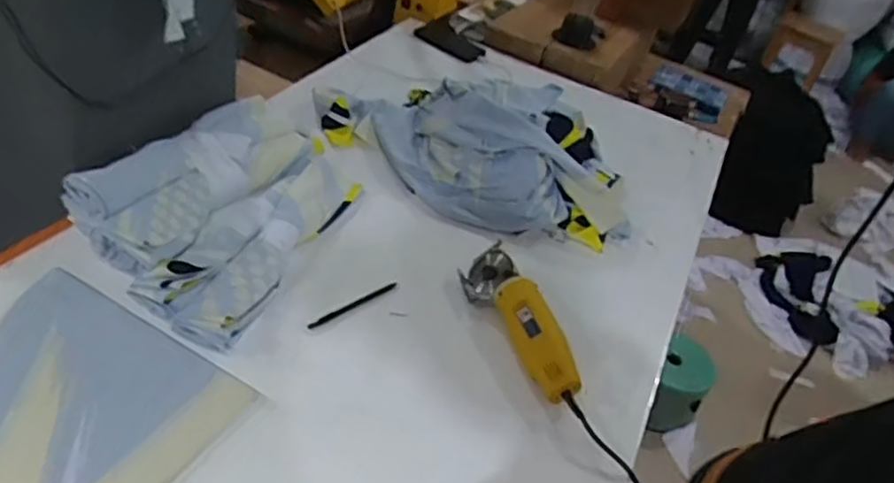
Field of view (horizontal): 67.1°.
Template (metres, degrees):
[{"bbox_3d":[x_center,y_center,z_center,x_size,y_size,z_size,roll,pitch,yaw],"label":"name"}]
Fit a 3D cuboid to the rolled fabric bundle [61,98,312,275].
[{"bbox_3d":[-0.350,-0.112,0.976,0.166,0.104,0.395,23,40,11],"label":"rolled fabric bundle"}]

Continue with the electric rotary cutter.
[{"bbox_3d":[0.103,0.097,0.883,0.080,0.057,0.247,-11,45,-28],"label":"electric rotary cutter"}]

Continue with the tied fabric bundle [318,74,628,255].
[{"bbox_3d":[0.034,-0.165,1.132,0.560,0.142,0.273,14,39,0],"label":"tied fabric bundle"}]

